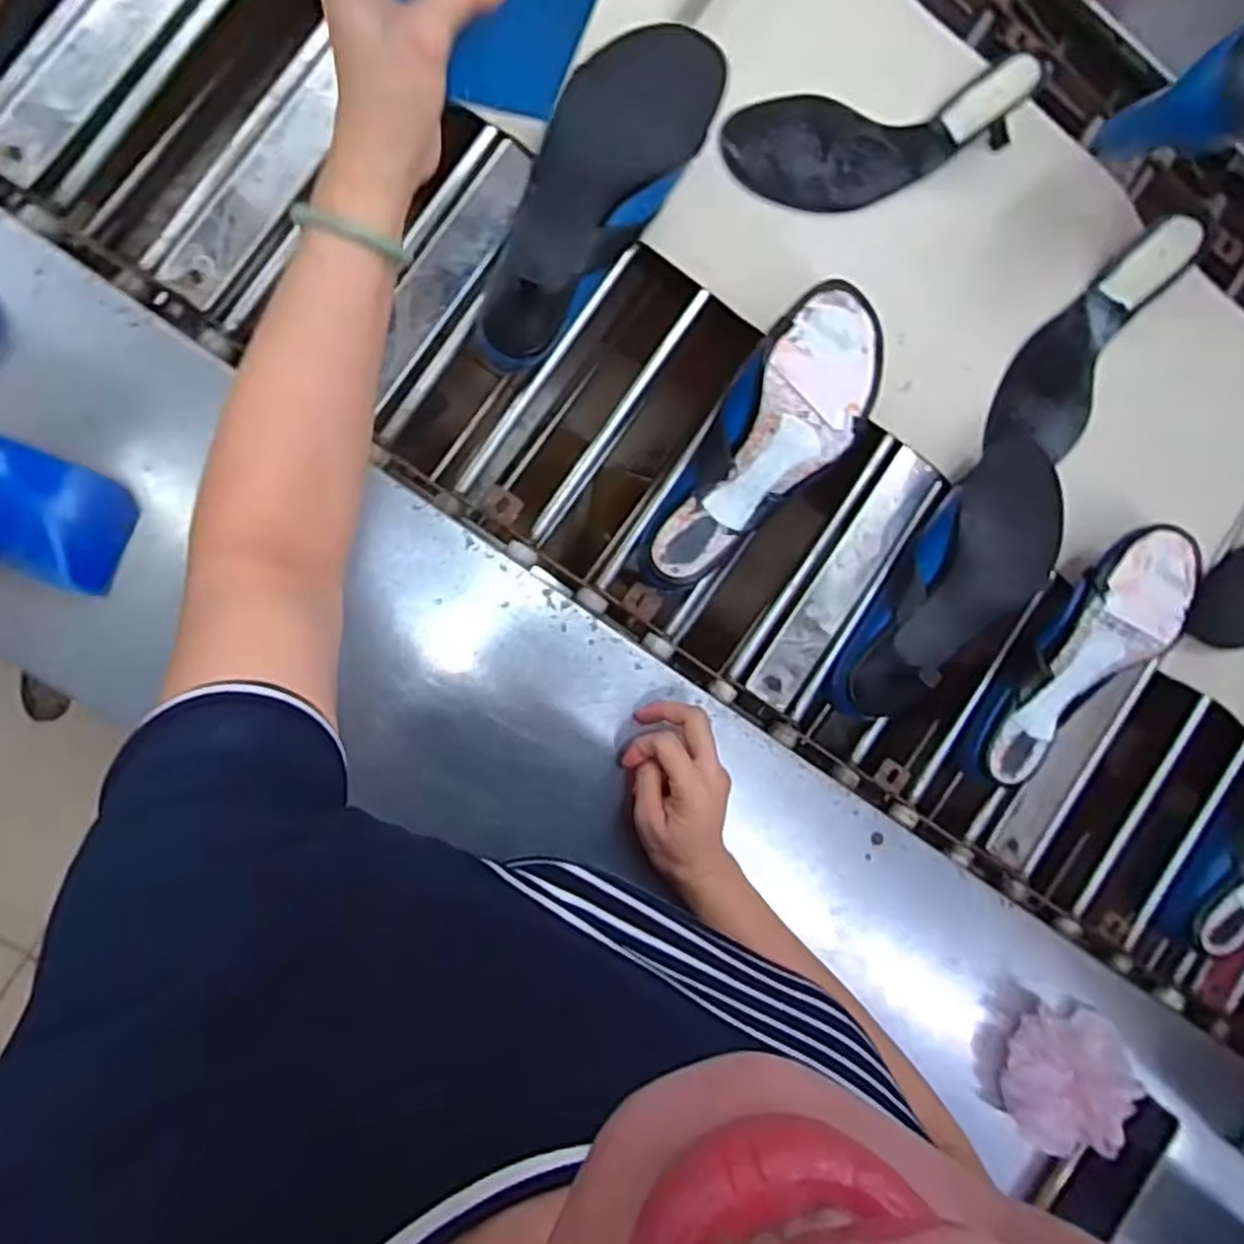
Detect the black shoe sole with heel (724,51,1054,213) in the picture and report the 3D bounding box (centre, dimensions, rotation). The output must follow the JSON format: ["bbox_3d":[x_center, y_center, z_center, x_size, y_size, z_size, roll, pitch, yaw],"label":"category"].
[{"bbox_3d":[0.202,-0.385,0.581,0.238,0.058,0.088,-9,94,-8],"label":"black shoe sole with heel"}]

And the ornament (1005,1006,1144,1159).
[{"bbox_3d":[0.376,0.384,0.618,0.106,0.037,0.112,0,92,-9],"label":"ornament"}]

